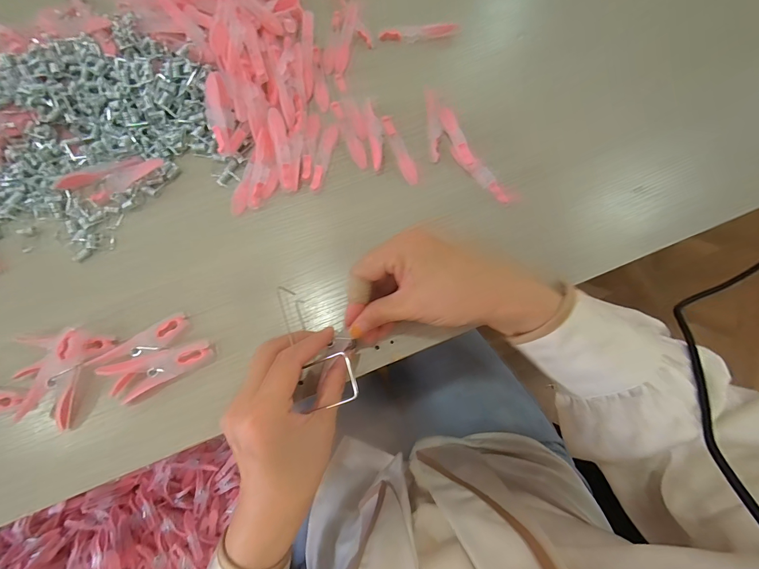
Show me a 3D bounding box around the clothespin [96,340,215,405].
[{"bbox_3d":[-0.176,0.069,0.269,0.079,0.012,0.030,-17,75,-4],"label":"clothespin"}]

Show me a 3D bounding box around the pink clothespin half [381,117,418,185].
[{"bbox_3d":[0.019,-0.131,0.325,0.013,0.005,0.075,-22,76,-5],"label":"pink clothespin half"}]

